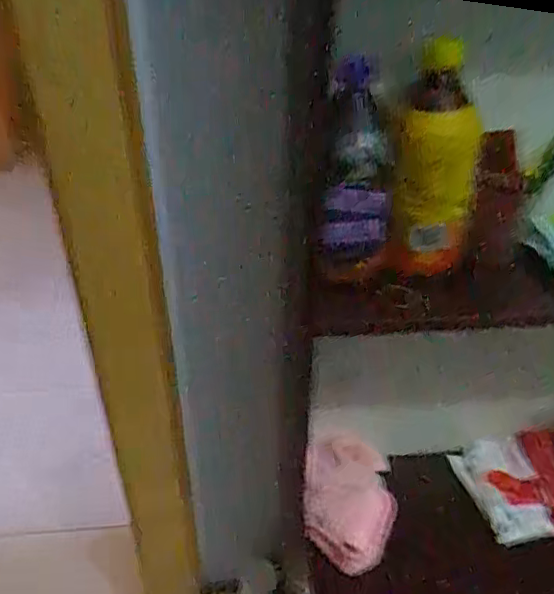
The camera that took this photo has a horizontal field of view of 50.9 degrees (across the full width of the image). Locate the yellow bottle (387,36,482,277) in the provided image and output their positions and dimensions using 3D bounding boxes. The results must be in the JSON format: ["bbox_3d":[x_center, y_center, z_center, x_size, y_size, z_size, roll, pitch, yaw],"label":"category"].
[{"bbox_3d":[0.151,-0.125,0.546,0.071,0.222,0.080,11,40,15],"label":"yellow bottle"}]

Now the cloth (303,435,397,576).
[{"bbox_3d":[0.098,0.261,0.775,0.119,0.102,0.159,8,40,11],"label":"cloth"}]

